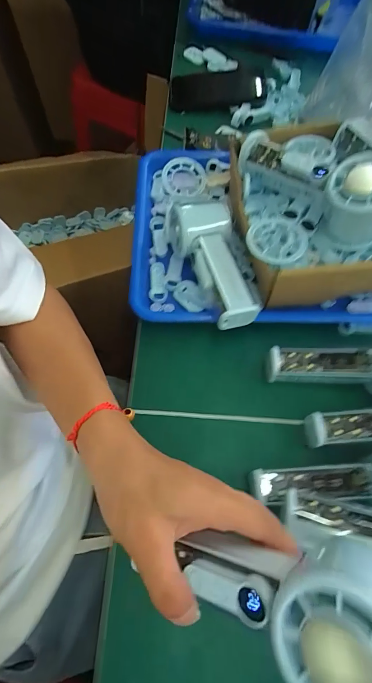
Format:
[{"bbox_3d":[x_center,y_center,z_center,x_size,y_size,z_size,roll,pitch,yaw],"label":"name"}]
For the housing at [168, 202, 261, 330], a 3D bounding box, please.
[{"bbox_3d":[0.031,-0.084,0.362,0.060,0.055,0.153,-16,69,-10],"label":"housing"}]

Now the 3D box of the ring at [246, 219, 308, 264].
[{"bbox_3d":[0.090,-0.098,0.330,0.058,0.015,0.053,1,67,-3],"label":"ring"}]

